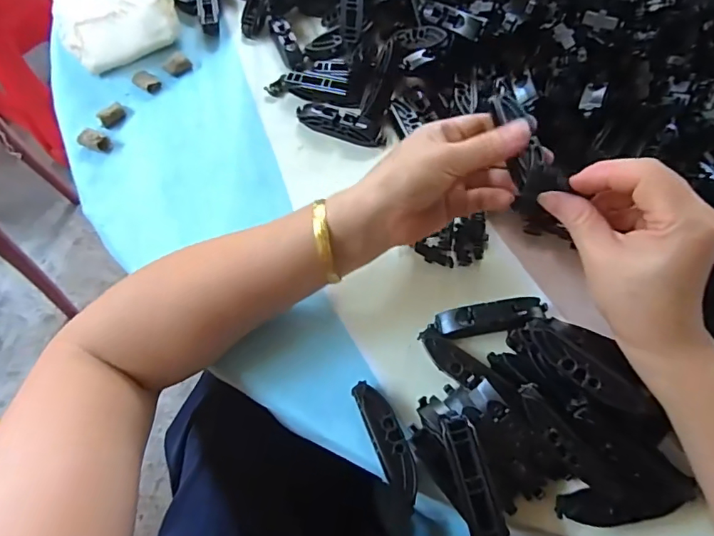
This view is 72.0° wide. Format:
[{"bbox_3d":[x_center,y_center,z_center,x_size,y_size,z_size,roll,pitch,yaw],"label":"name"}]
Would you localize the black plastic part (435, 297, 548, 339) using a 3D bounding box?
[{"bbox_3d":[0.094,0.034,0.339,0.076,0.018,0.021,-8,64,-2],"label":"black plastic part"}]

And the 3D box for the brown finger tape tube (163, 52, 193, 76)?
[{"bbox_3d":[-0.171,-0.193,0.467,0.019,0.009,0.022,40,72,19],"label":"brown finger tape tube"}]

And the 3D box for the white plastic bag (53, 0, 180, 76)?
[{"bbox_3d":[-0.248,-0.271,0.485,0.106,0.042,0.152,-26,66,-10],"label":"white plastic bag"}]

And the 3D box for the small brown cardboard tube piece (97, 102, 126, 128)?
[{"bbox_3d":[-0.220,-0.138,0.442,0.023,0.013,0.010,-41,69,-16],"label":"small brown cardboard tube piece"}]

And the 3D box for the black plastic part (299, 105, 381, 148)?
[{"bbox_3d":[-0.015,-0.124,0.424,0.078,0.013,0.020,19,66,11],"label":"black plastic part"}]

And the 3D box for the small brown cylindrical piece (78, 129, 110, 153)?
[{"bbox_3d":[-0.230,-0.112,0.431,0.028,0.009,0.016,23,67,13],"label":"small brown cylindrical piece"}]

